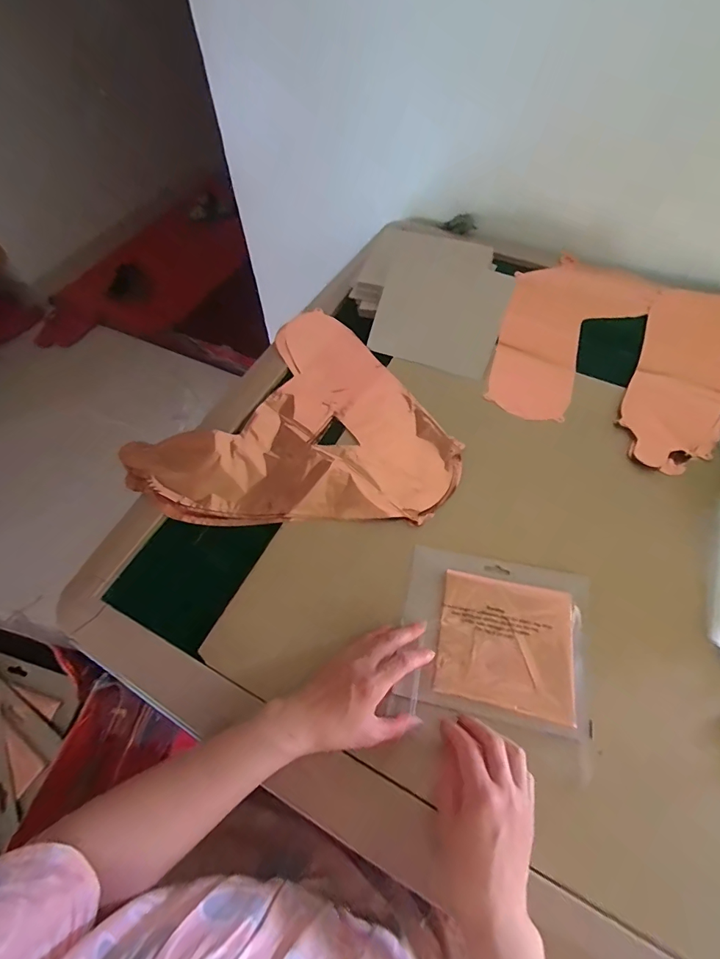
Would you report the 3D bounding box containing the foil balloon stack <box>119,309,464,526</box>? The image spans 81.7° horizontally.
[{"bbox_3d":[-0.091,-0.051,0.562,0.369,0.020,0.373,-34,65,-18],"label":"foil balloon stack"}]

